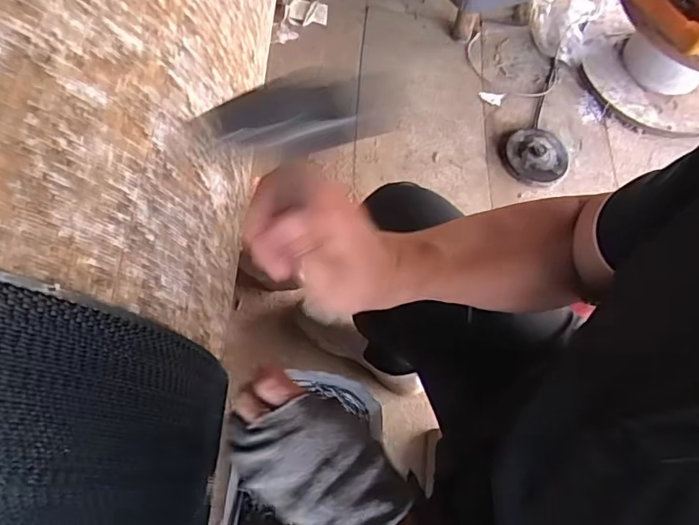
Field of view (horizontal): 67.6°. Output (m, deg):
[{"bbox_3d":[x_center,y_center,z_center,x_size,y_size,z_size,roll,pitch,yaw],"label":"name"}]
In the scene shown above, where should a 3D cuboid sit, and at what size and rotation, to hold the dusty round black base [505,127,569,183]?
[{"bbox_3d":[0.424,-0.244,1.182,0.137,0.019,0.137,1,69,-2],"label":"dusty round black base"}]

